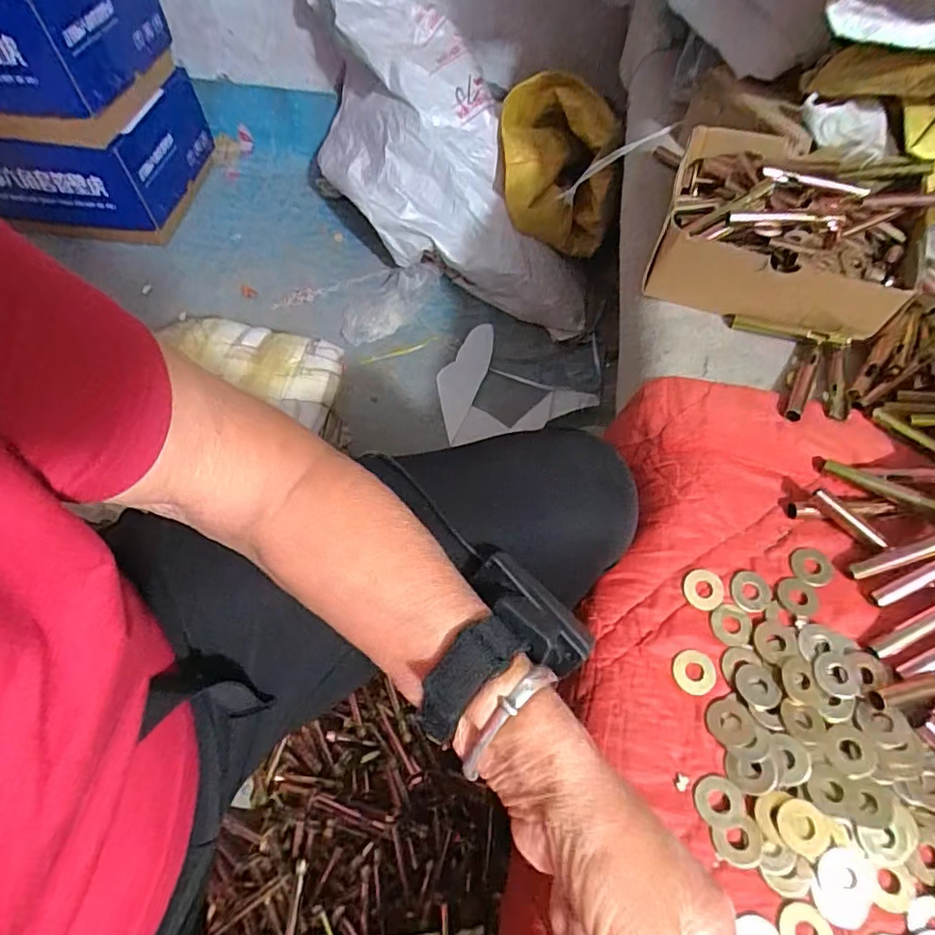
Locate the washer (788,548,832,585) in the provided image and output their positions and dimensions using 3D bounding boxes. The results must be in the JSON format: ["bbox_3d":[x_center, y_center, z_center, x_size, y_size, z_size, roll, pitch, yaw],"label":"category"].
[{"bbox_3d":[0.219,0.063,0.359,0.028,0.004,0.025,-35,67,-16],"label":"washer"}]

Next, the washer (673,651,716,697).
[{"bbox_3d":[0.132,0.119,0.327,0.024,0.004,0.023,-1,62,1],"label":"washer"}]

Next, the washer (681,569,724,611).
[{"bbox_3d":[0.146,0.074,0.348,0.024,0.004,0.026,-1,62,1],"label":"washer"}]

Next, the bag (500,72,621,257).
[{"bbox_3d":[0.162,-0.558,1.013,0.202,0.183,0.291,5,63,4],"label":"bag"}]

